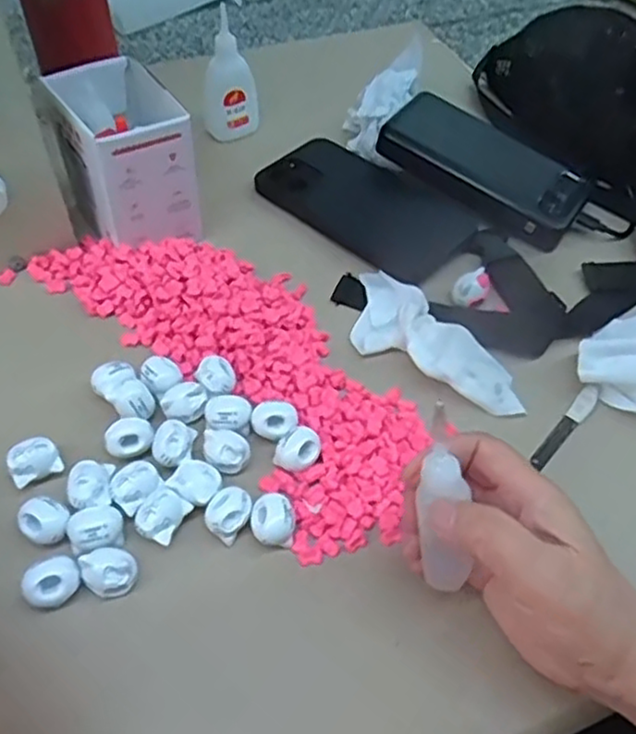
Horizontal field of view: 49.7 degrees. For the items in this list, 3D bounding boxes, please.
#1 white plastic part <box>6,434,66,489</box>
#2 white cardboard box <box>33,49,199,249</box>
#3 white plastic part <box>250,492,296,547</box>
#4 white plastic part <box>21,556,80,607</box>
[{"bbox_3d":[-0.150,0.050,0.364,0.025,0.019,0.018,-24,56,-19],"label":"white plastic part"},{"bbox_3d":[-0.132,-0.139,0.467,0.076,0.095,0.092,-29,58,-22],"label":"white cardboard box"},{"bbox_3d":[-0.023,0.078,0.347,0.022,0.015,0.022,1,51,-1],"label":"white plastic part"},{"bbox_3d":[-0.124,0.101,0.323,0.019,0.014,0.024,38,60,25],"label":"white plastic part"}]

